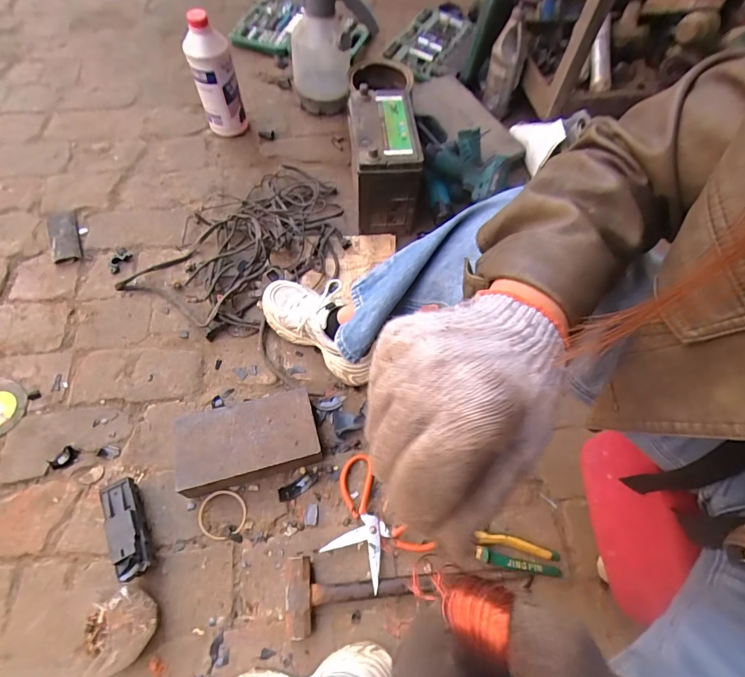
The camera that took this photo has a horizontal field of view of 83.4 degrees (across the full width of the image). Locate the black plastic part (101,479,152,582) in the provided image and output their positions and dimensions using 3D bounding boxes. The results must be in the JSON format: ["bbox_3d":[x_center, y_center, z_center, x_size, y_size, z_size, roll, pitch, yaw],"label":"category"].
[{"bbox_3d":[-0.358,0.277,0.612,0.045,0.052,0.136,-24,67,-14],"label":"black plastic part"}]

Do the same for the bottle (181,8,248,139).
[{"bbox_3d":[-0.308,-0.507,0.838,0.083,0.242,0.063,-22,67,-14],"label":"bottle"}]

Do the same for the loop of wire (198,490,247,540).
[{"bbox_3d":[-0.233,0.273,0.649,0.072,0.010,0.070,2,70,-7],"label":"loop of wire"}]

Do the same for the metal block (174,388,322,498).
[{"bbox_3d":[-0.197,0.165,0.673,0.211,0.060,0.124,-13,65,-10],"label":"metal block"}]

